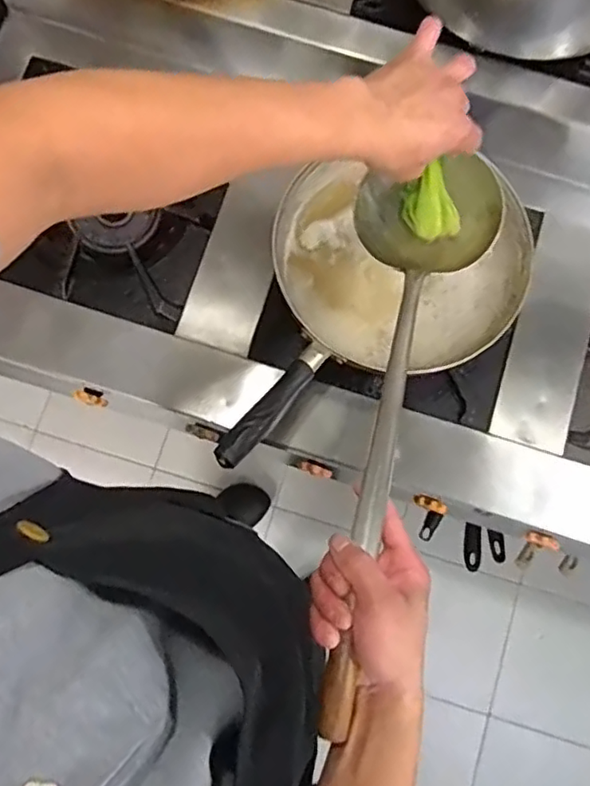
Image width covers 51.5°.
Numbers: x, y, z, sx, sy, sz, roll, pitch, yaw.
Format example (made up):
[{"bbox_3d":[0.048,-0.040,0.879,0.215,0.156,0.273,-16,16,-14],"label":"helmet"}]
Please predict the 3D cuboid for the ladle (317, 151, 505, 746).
[{"bbox_3d":[0.072,0.002,0.482,0.123,0.070,0.468,16,64,2],"label":"ladle"}]

